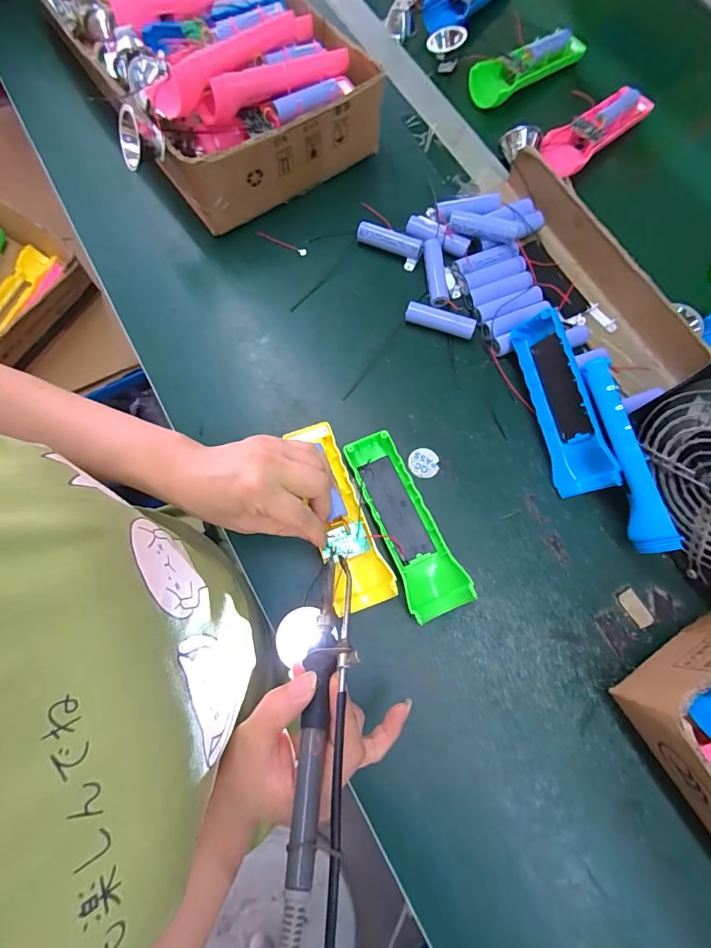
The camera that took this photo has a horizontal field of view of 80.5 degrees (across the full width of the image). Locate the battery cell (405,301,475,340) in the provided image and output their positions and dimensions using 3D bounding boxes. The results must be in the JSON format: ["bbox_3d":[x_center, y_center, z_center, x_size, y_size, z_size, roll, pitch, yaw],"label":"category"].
[{"bbox_3d":[0.079,-0.144,0.395,0.064,0.016,0.016,19,75,4],"label":"battery cell"}]

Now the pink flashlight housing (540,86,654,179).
[{"bbox_3d":[0.254,-0.366,0.454,0.167,0.026,0.046,-37,78,-11],"label":"pink flashlight housing"}]

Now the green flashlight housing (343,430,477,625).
[{"bbox_3d":[0.041,0.039,0.348,0.048,0.026,0.154,-21,76,-7],"label":"green flashlight housing"}]

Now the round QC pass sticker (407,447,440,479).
[{"bbox_3d":[0.060,-0.010,0.372,0.026,0.004,0.026,0,74,-1],"label":"round QC pass sticker"}]

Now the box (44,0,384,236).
[{"bbox_3d":[-0.180,-0.466,0.437,0.239,0.108,0.427,-32,77,-8],"label":"box"}]

